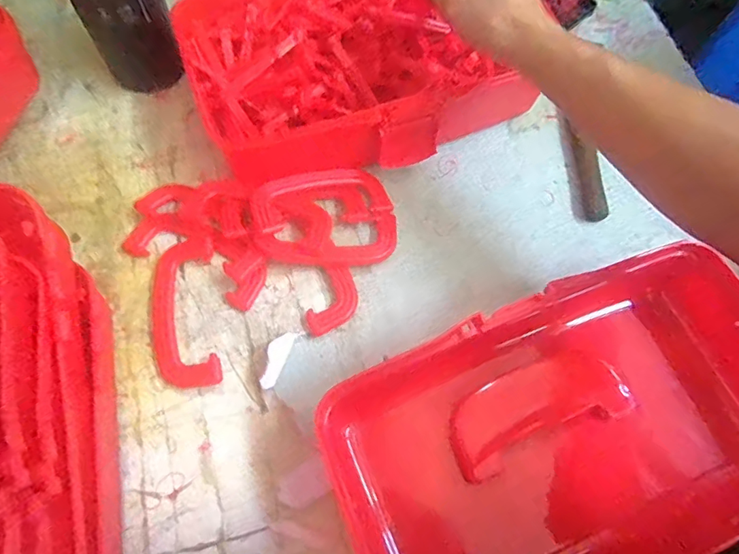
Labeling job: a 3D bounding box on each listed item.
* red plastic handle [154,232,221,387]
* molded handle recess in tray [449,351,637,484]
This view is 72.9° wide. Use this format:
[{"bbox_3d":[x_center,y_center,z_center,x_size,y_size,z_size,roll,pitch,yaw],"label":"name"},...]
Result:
[{"bbox_3d":[-0.163,0.028,0.440,0.054,0.007,0.137,-9,68,-5],"label":"red plastic handle"},{"bbox_3d":[0.141,0.109,0.422,0.158,0.015,0.066,-21,70,-10],"label":"molded handle recess in tray"}]

